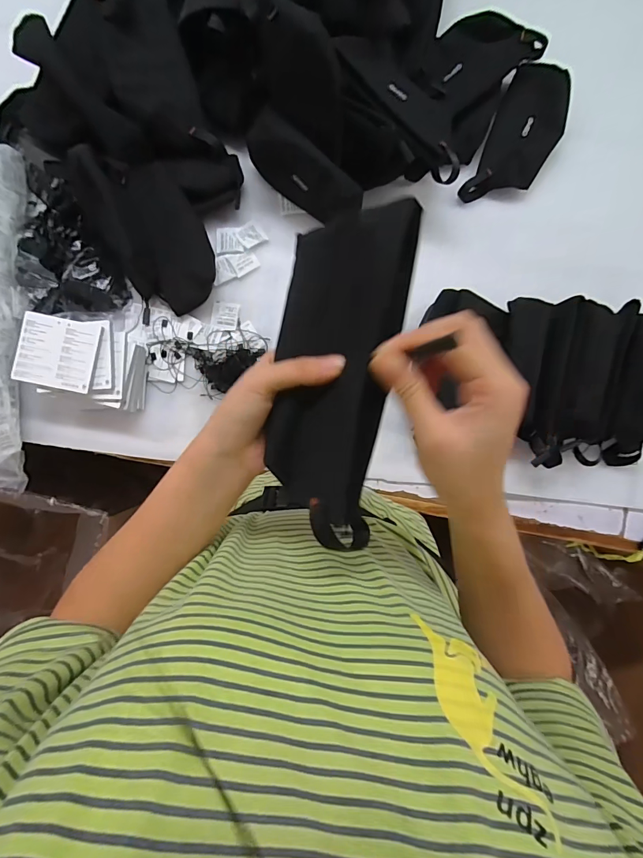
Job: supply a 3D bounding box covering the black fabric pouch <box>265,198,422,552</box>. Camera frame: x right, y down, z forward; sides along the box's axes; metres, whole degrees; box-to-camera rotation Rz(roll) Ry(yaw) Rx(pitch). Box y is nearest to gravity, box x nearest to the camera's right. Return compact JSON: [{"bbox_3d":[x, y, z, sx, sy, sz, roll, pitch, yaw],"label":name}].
[{"bbox_3d":[0.003,-0.031,0.246,0.081,0.021,0.198,14,98,32],"label":"black fabric pouch"}]

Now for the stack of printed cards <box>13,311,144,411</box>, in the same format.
[{"bbox_3d":[-0.320,-0.090,0.528,0.145,0.059,0.099,13,89,0],"label":"stack of printed cards"}]

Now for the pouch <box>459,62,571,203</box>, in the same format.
[{"bbox_3d":[0.289,-0.420,0.560,0.094,0.033,0.202,24,89,0],"label":"pouch"}]

